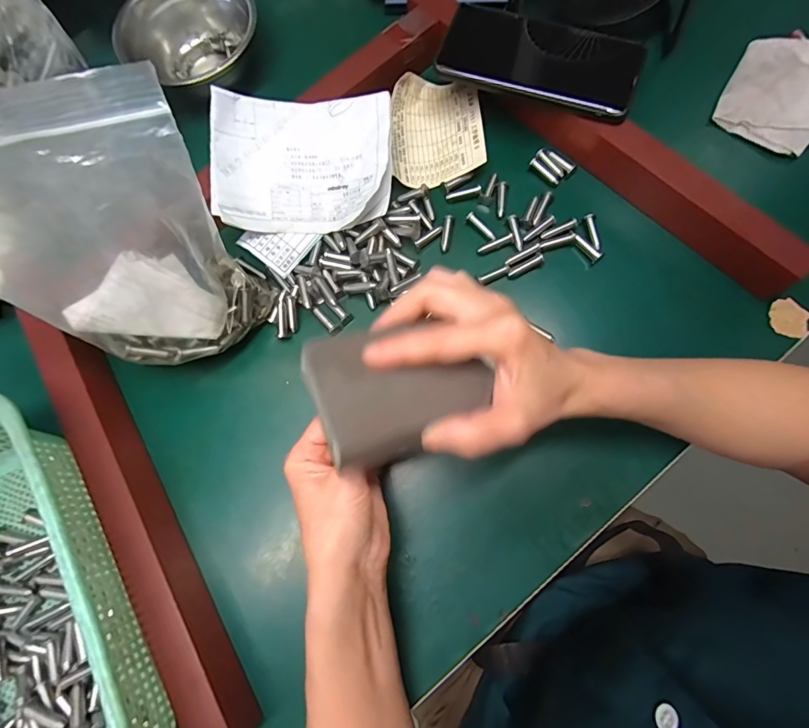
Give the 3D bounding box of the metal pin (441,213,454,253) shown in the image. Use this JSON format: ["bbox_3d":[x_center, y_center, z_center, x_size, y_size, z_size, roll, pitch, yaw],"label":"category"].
[{"bbox_3d":[0.036,-0.111,0.346,0.008,0.008,0.031,9,78,4],"label":"metal pin"}]

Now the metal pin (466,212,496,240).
[{"bbox_3d":[0.066,-0.117,0.346,0.007,0.007,0.031,-43,80,-8],"label":"metal pin"}]

